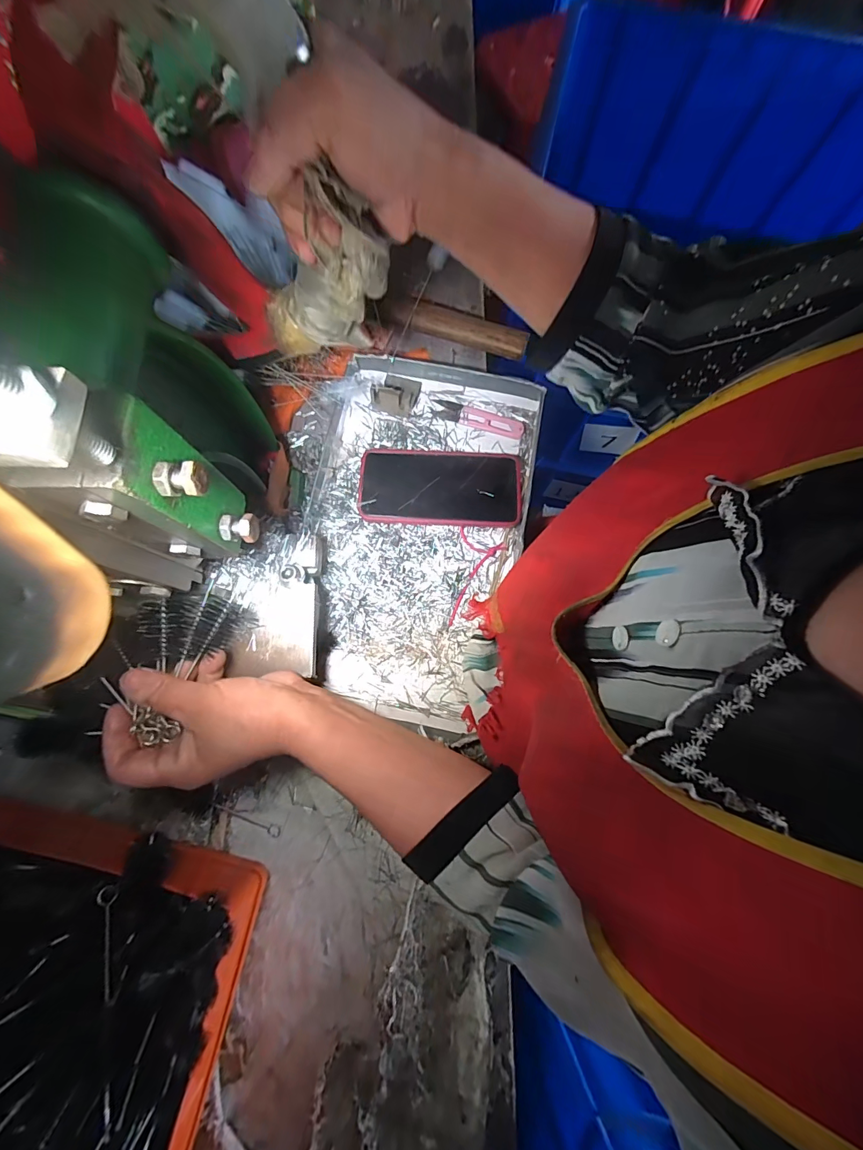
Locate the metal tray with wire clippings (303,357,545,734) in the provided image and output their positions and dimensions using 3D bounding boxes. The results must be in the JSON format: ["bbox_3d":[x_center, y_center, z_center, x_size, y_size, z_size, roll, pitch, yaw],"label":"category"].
[{"bbox_3d":[-0.023,-0.047,0.412,0.221,0.031,0.348,11,78,2],"label":"metal tray with wire clippings"}]

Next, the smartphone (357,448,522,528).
[{"bbox_3d":[0.010,-0.089,0.417,0.159,0.012,0.079,2,82,0],"label":"smartphone"}]

